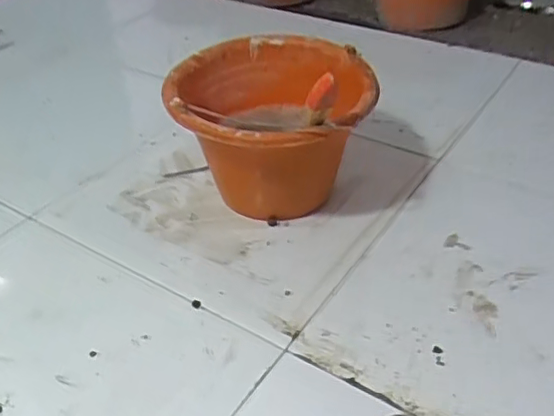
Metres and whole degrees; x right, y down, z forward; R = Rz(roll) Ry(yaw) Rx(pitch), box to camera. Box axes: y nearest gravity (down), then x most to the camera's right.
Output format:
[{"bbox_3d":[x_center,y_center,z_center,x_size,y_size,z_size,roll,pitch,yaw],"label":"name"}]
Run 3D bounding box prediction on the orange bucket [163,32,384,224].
[{"bbox_3d":[-0.001,-0.113,0.770,0.236,0.193,0.289,6,38,11],"label":"orange bucket"}]

